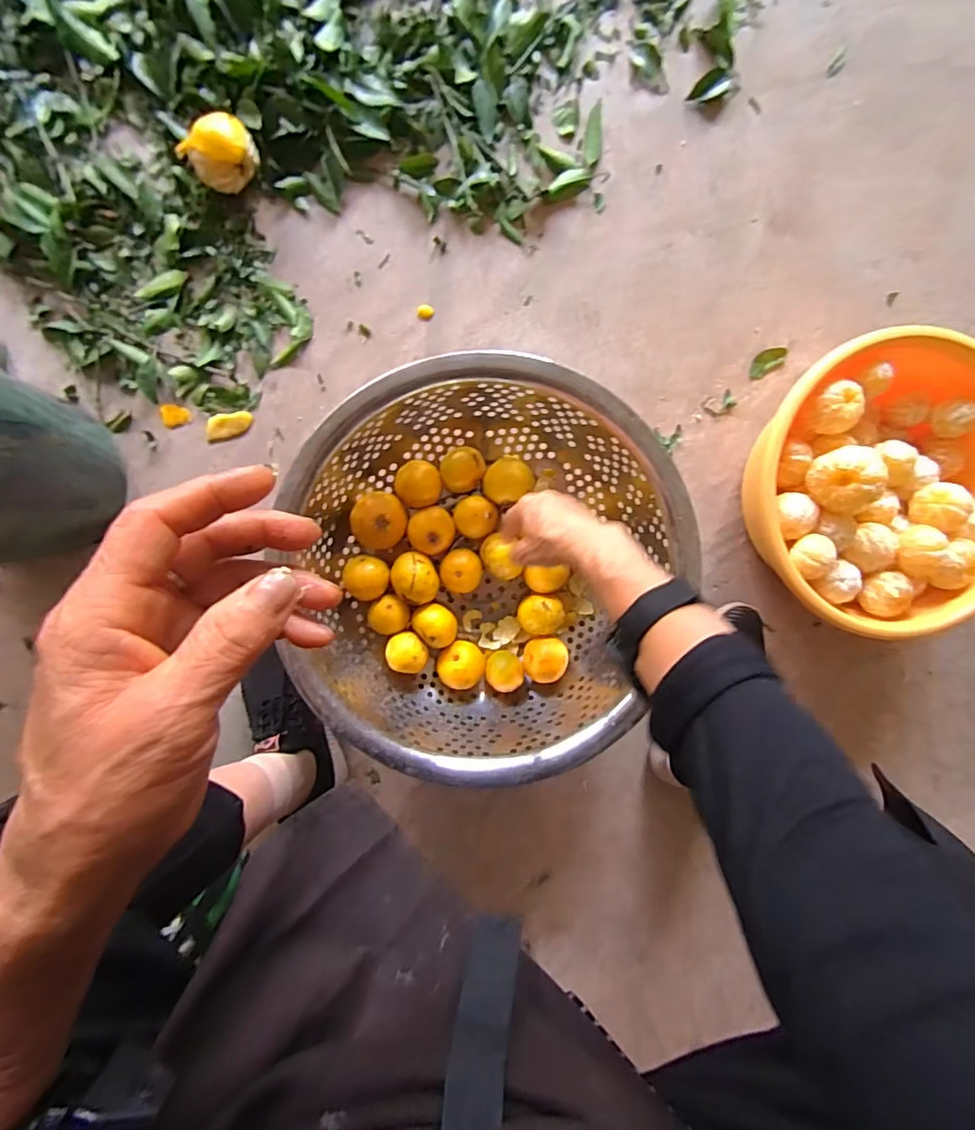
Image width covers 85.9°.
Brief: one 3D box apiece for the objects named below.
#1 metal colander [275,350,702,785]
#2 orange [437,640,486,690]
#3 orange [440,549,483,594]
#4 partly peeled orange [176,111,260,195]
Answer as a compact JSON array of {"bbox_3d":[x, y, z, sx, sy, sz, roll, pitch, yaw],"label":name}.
[{"bbox_3d":[-0.014,-0.002,0.580,0.377,0.141,0.404,0,94,-4],"label":"metal colander"},{"bbox_3d":[-0.032,0.120,0.633,0.056,0.039,0.056,7,94,-5],"label":"orange"},{"bbox_3d":[-0.031,0.006,0.622,0.048,0.042,0.050,4,94,-5],"label":"orange"},{"bbox_3d":[-0.285,-0.442,0.563,0.070,0.058,0.068,0,94,-4],"label":"partly peeled orange"}]

